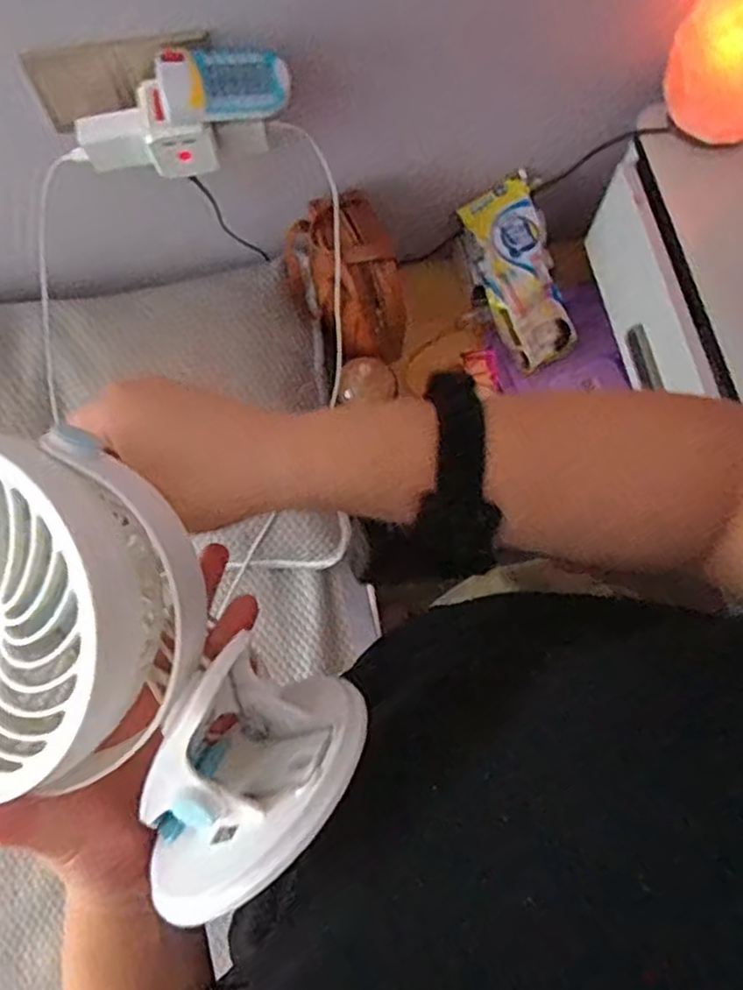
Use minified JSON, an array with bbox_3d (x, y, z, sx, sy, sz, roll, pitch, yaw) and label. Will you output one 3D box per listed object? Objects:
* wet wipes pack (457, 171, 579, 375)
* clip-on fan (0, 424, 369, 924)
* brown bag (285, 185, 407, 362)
[{"bbox_3d":[0.194,-0.282,0.907,0.098,0.044,0.236,-20,98,-6],"label":"wet wipes pack"},{"bbox_3d":[-0.108,0.066,0.276,0.146,0.097,0.198,-37,82,17],"label":"clip-on fan"},{"bbox_3d":[-0.027,-0.259,0.840,0.115,0.121,0.184,-27,74,-8],"label":"brown bag"}]

